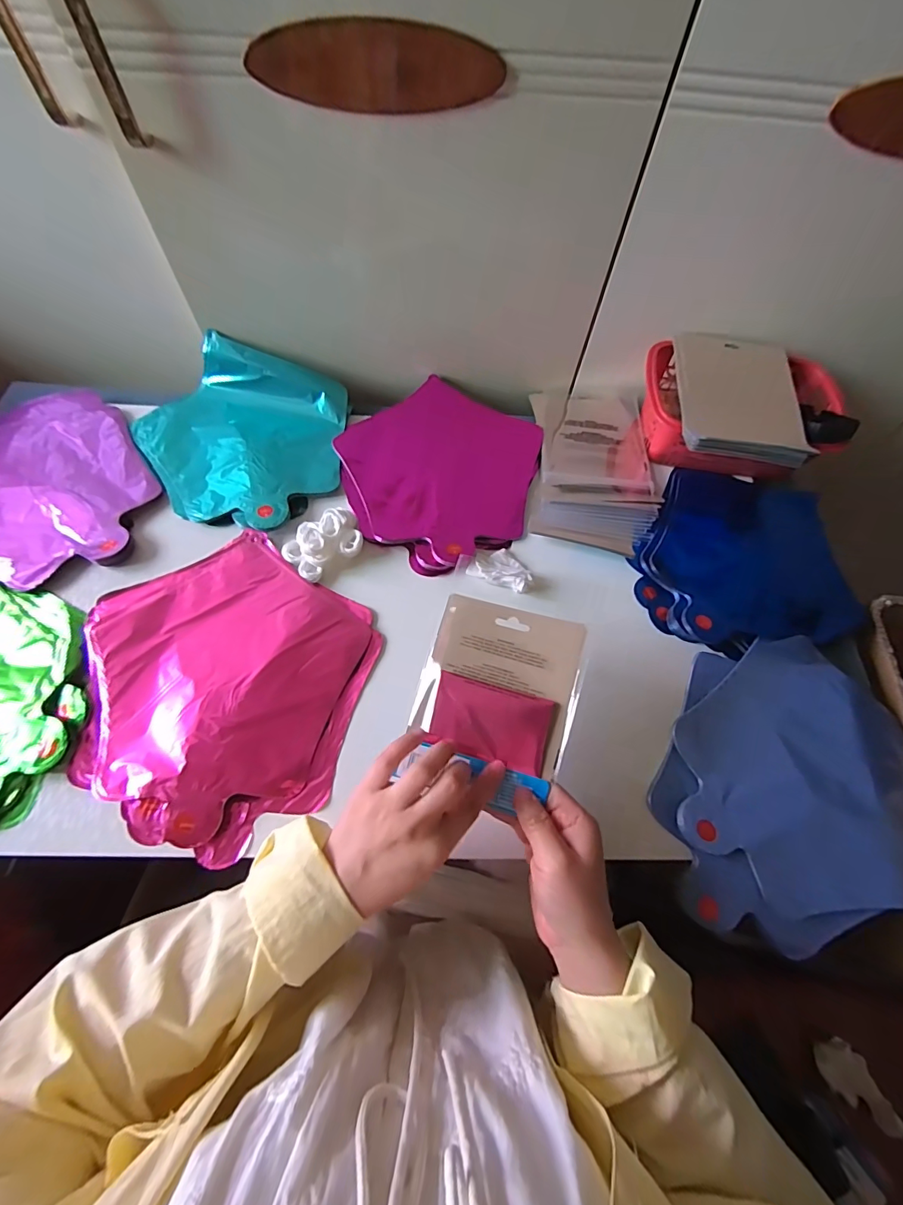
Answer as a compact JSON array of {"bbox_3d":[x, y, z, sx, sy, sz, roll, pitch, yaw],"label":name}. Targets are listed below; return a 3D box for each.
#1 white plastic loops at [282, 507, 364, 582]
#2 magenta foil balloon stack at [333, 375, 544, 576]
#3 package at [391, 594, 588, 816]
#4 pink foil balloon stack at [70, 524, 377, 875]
[{"bbox_3d":[-0.127,-0.064,0.463,0.081,0.020,0.055,-39,72,-19],"label":"white plastic loops"},{"bbox_3d":[-0.007,-0.157,0.521,0.227,0.012,0.235,-25,68,-14],"label":"magenta foil balloon stack"},{"bbox_3d":[0.035,0.071,0.356,0.117,0.013,0.138,15,78,13],"label":"package"},{"bbox_3d":[-0.202,0.065,0.407,0.256,0.020,0.239,32,69,11],"label":"pink foil balloon stack"}]

